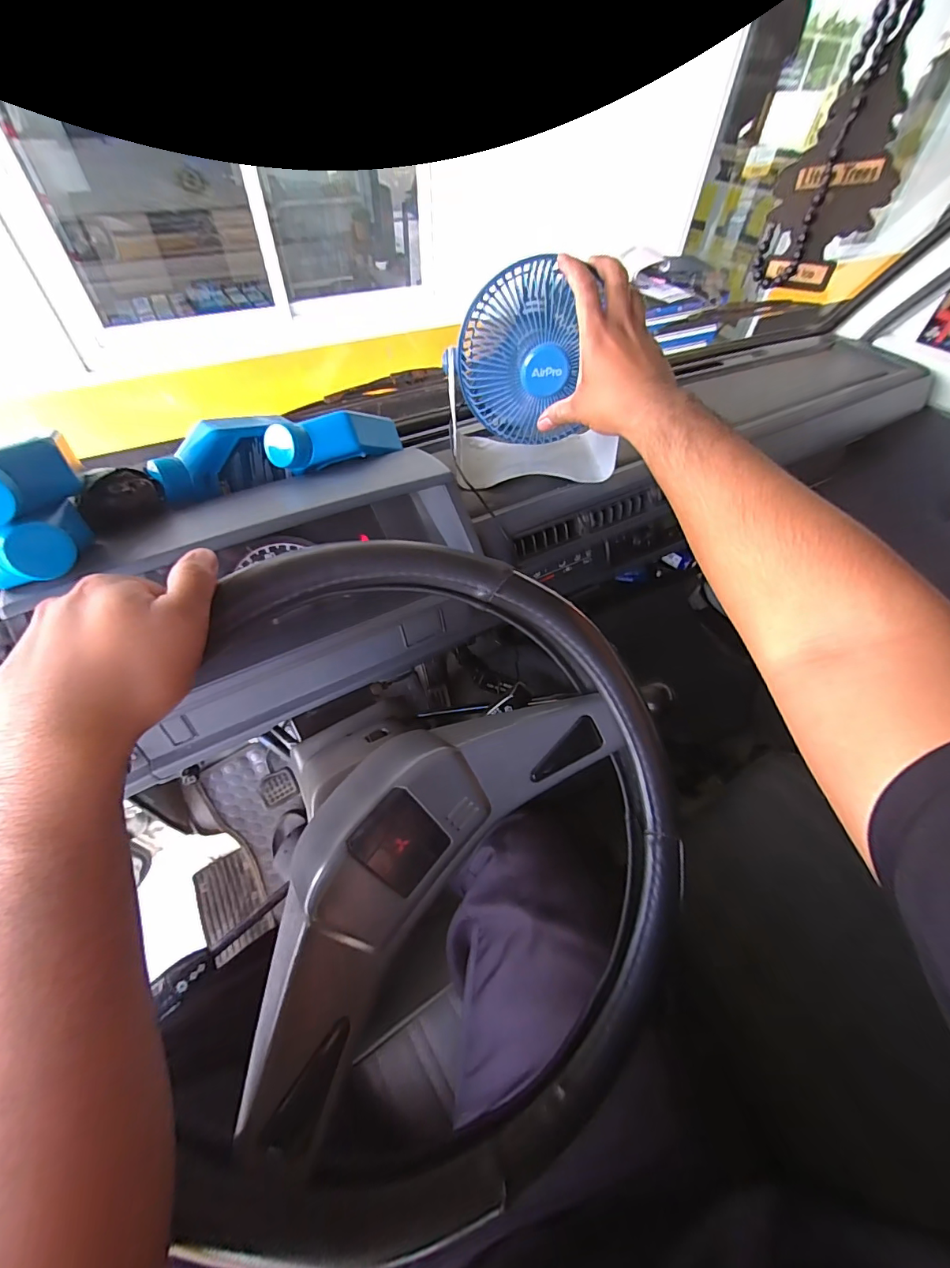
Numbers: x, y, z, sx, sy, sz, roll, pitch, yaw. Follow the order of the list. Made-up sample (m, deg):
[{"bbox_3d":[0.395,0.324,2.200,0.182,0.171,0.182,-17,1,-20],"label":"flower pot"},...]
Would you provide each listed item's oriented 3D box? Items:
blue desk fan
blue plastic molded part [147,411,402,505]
[{"bbox_3d":[0.068,-0.268,0.519,0.186,0.168,0.117,-6,52,-7],"label":"blue desk fan"},{"bbox_3d":[-0.192,-0.191,0.474,0.243,0.059,0.077,-16,54,-15],"label":"blue plastic molded part"}]

